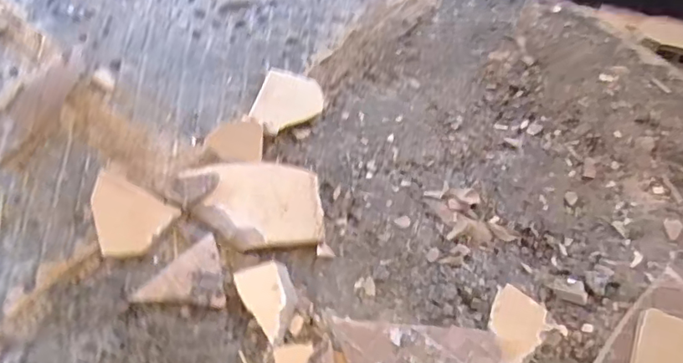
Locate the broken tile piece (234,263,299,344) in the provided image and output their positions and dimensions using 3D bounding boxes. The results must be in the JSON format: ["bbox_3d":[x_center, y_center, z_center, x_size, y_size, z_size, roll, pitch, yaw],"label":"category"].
[{"bbox_3d":[-0.063,0.104,0.489,0.044,0.009,0.069,-22,67,-12],"label":"broken tile piece"}]

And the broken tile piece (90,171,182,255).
[{"bbox_3d":[-0.207,0.034,0.518,0.088,0.016,0.066,29,67,12],"label":"broken tile piece"}]

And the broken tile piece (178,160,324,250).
[{"bbox_3d":[-0.080,0.022,0.525,0.121,0.018,0.084,-1,64,-2],"label":"broken tile piece"}]

